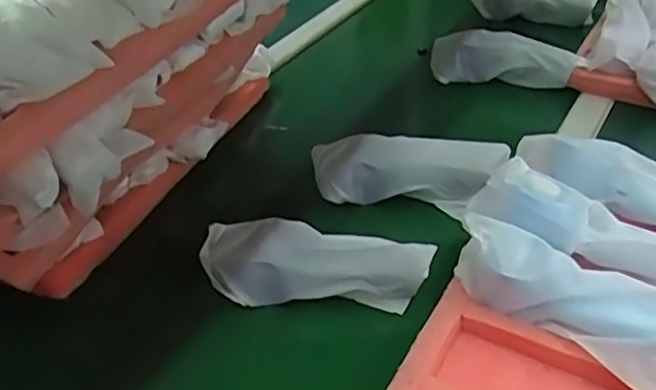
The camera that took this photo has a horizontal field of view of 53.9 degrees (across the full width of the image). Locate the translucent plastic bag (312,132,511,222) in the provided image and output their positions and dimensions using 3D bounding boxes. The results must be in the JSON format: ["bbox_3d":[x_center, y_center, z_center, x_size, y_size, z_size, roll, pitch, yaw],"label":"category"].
[{"bbox_3d":[0.082,-0.020,0.659,0.198,0.073,0.048,1,38,6],"label":"translucent plastic bag"}]

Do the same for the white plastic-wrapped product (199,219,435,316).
[{"bbox_3d":[-0.008,0.061,0.566,0.190,0.057,0.056,2,38,8],"label":"white plastic-wrapped product"}]

